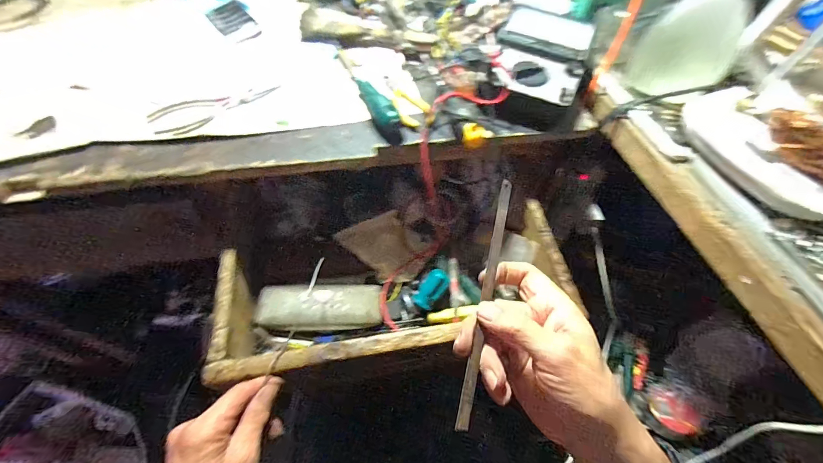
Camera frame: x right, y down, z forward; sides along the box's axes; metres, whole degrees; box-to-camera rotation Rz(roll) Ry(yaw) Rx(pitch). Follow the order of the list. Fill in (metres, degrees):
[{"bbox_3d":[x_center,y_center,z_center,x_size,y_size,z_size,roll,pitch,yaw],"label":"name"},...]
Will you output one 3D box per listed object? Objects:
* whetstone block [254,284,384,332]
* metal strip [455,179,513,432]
[{"bbox_3d":[-0.116,0.096,0.451,0.152,0.022,0.056,-2,56,-6],"label":"whetstone block"},{"bbox_3d":[0.061,0.045,0.283,0.010,0.007,0.205,15,65,5],"label":"metal strip"}]

